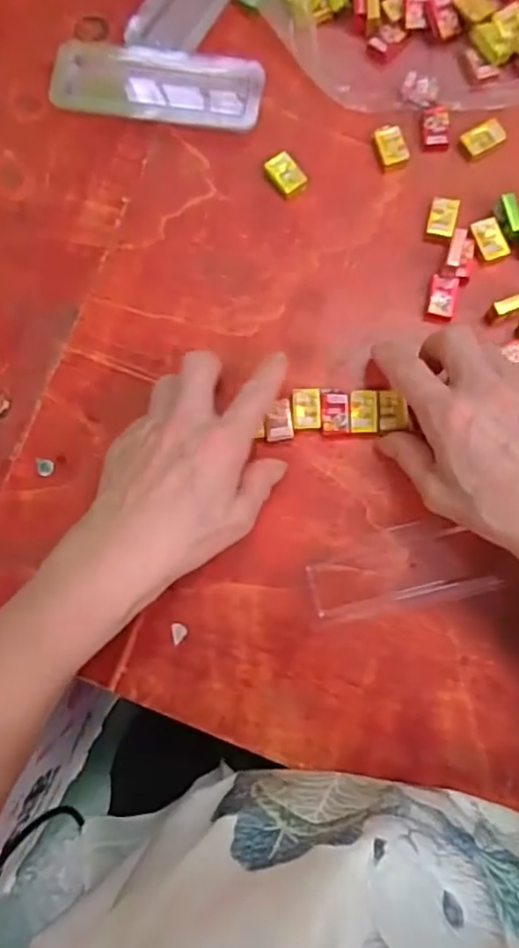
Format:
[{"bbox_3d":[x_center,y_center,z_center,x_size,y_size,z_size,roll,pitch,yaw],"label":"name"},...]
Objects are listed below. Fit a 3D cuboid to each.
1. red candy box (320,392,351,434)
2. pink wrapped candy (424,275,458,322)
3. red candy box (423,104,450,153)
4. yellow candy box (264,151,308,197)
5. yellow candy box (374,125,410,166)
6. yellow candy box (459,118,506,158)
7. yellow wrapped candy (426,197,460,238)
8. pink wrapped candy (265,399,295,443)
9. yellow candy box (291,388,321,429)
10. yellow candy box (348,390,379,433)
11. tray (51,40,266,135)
[{"bbox_3d":[0.046,-0.037,0.388,0.017,0.005,0.026,-2,82,4],"label":"red candy box"},{"bbox_3d":[0.112,-0.108,0.390,0.017,0.013,0.025,12,83,6],"label":"pink wrapped candy"},{"bbox_3d":[0.113,-0.222,0.410,0.016,0.005,0.029,-3,82,4],"label":"red candy box"},{"bbox_3d":[0.017,-0.192,0.412,0.020,0.010,0.025,-35,81,-1],"label":"yellow candy box"},{"bbox_3d":[0.084,-0.211,0.410,0.018,0.007,0.026,-19,81,2],"label":"yellow candy box"},{"bbox_3d":[0.142,-0.213,0.407,0.027,0.007,0.017,-30,81,0],"label":"yellow candy box"},{"bbox_3d":[0.114,-0.160,0.400,0.017,0.008,0.024,12,83,6],"label":"yellow wrapped candy"},{"bbox_3d":[0.012,-0.032,0.388,0.017,0.005,0.025,-4,81,4],"label":"pink wrapped candy"},{"bbox_3d":[0.029,-0.039,0.388,0.017,0.006,0.025,0,82,5],"label":"yellow candy box"},{"bbox_3d":[0.063,-0.037,0.385,0.017,0.008,0.026,-1,82,5],"label":"yellow candy box"},{"bbox_3d":[-0.068,-0.260,0.427,0.139,0.013,0.043,10,83,6],"label":"tray"}]

